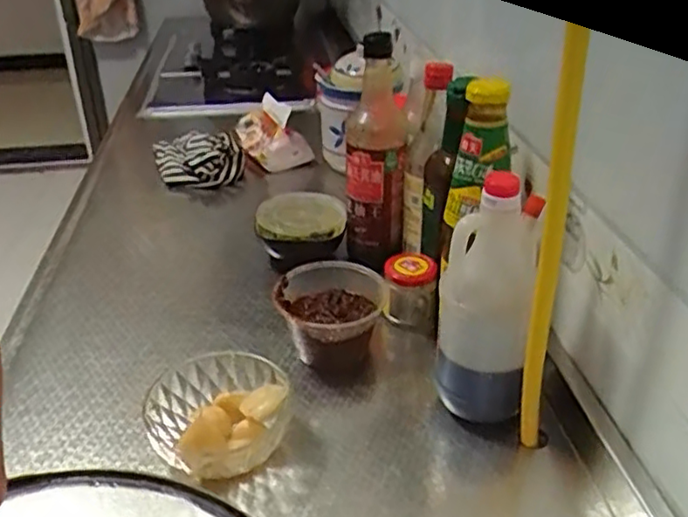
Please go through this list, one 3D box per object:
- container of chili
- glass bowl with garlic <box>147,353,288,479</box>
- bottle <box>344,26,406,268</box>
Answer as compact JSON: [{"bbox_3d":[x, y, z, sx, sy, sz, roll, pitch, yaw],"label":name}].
[{"bbox_3d":[-0.011,0.065,0.669,0.108,0.078,0.111,-1,31,2],"label":"container of chili"},{"bbox_3d":[-0.106,0.135,0.566,0.114,0.055,0.118,-2,31,1],"label":"glass bowl with garlic"},{"bbox_3d":[0.033,-0.115,0.747,0.070,0.261,0.078,-1,31,2],"label":"bottle"}]

